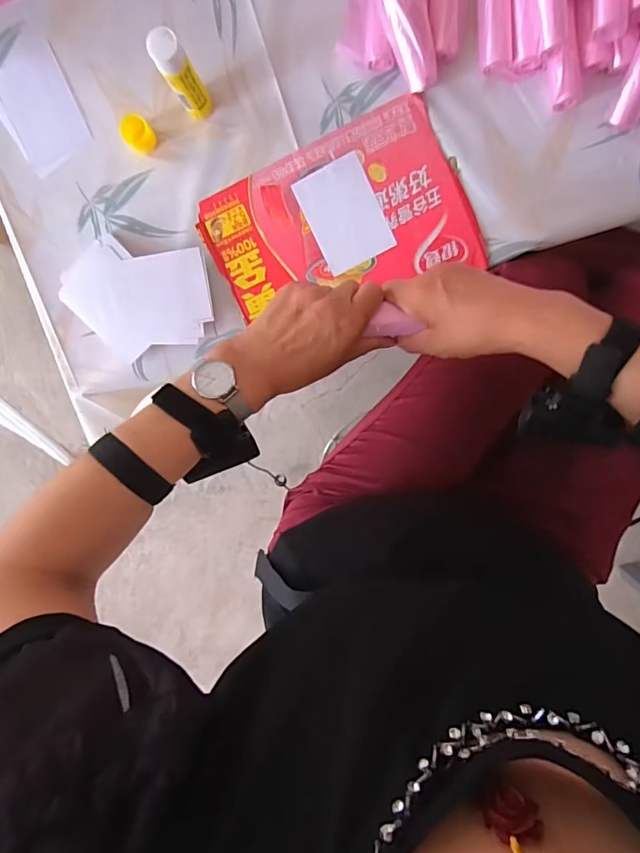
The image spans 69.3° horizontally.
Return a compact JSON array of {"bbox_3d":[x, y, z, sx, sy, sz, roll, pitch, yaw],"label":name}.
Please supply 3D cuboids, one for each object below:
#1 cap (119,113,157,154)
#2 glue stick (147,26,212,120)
[{"bbox_3d":[-0.200,-0.322,0.511,0.032,0.022,0.030,1,99,4],"label":"cap"},{"bbox_3d":[-0.136,-0.347,0.465,0.030,0.111,0.026,-26,96,7],"label":"glue stick"}]

